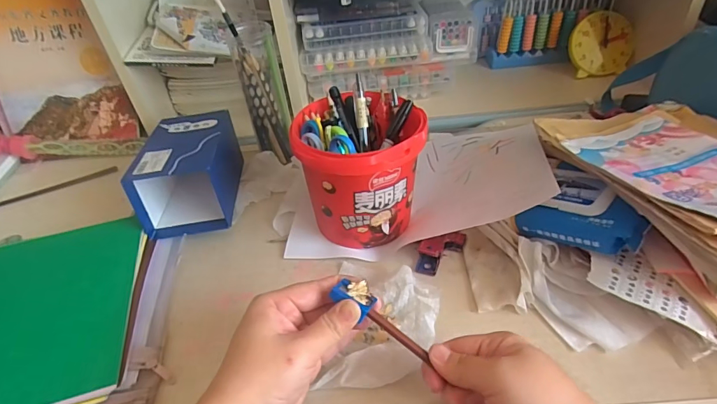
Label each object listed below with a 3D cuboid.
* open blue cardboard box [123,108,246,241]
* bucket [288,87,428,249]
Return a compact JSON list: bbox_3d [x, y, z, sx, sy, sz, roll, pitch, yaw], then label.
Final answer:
[{"bbox_3d":[-0.202,-0.039,0.513,0.094,0.090,0.154,-8,41,-3],"label":"open blue cardboard box"},{"bbox_3d":[0.005,-0.033,0.448,0.115,0.128,0.123,-3,41,3],"label":"bucket"}]

